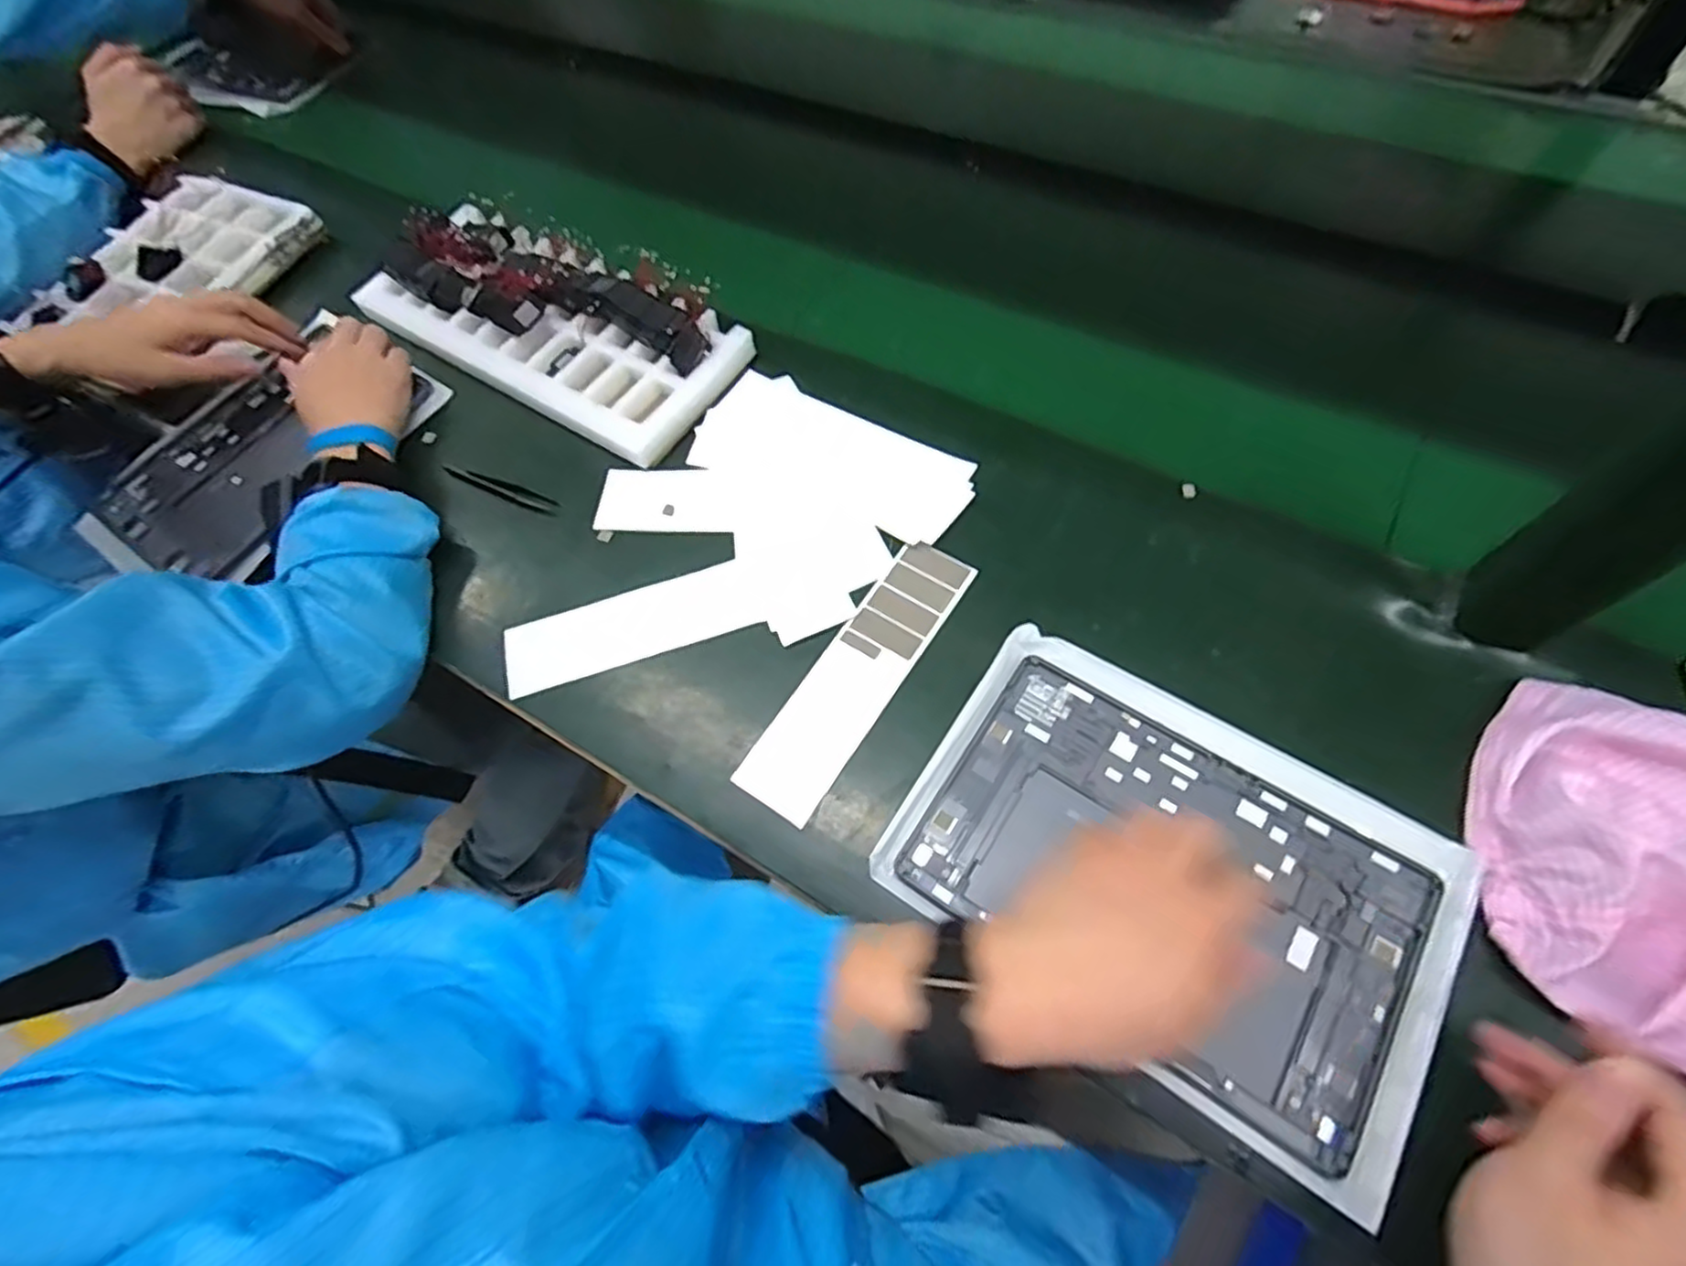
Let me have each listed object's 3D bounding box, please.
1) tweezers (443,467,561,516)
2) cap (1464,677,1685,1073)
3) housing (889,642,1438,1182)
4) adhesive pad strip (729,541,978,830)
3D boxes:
[{"bbox_3d":[-0.280,-0.119,0.591,0.110,0.009,0.017,21,66,15],"label":"tweezers"},{"bbox_3d":[0.443,0.132,0.374,0.184,0.046,0.186,-2,62,4],"label":"cap"},{"bbox_3d":[0.182,0.138,0.410,0.254,0.010,0.167,30,67,19],"label":"housing"},{"bbox_3d":[0.011,0.026,0.487,0.057,0.006,0.214,30,69,18],"label":"adhesive pad strip"}]

